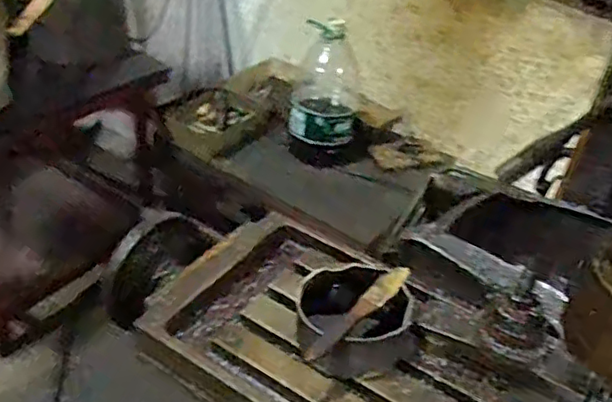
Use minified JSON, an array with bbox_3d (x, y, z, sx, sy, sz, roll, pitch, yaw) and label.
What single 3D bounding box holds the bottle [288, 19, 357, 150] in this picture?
[{"bbox_3d":[0.055,-0.309,1.594,0.170,0.308,0.145,8,38,2],"label":"bottle"}]

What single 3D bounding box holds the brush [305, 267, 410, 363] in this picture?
[{"bbox_3d":[0.054,0.104,0.584,0.023,0.010,0.154,29,43,27],"label":"brush"}]

